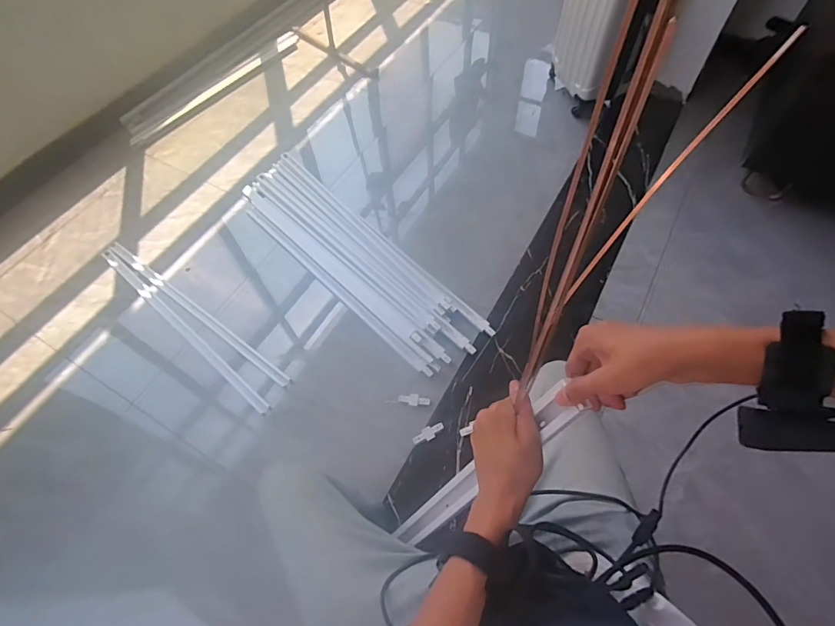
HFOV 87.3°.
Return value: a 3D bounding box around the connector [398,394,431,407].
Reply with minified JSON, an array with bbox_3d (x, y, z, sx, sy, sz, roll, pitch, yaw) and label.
[{"bbox_3d":[-0.009,0.244,1.231,0.090,0.009,0.037,-2,60,3],"label":"connector"}]

